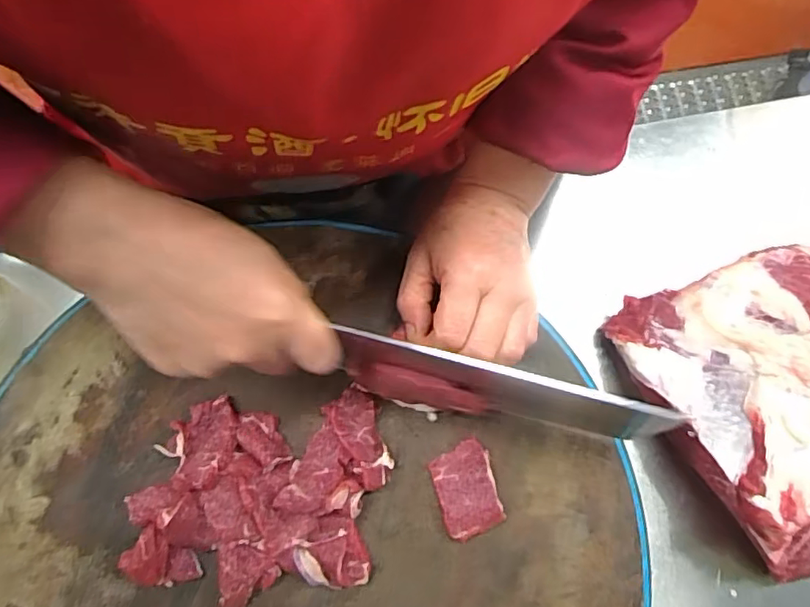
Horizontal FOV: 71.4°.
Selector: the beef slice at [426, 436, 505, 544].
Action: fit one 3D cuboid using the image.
[{"bbox_3d":[0.036,0.109,0.333,0.034,0.009,0.051,-16,77,-4],"label":"beef slice"}]

